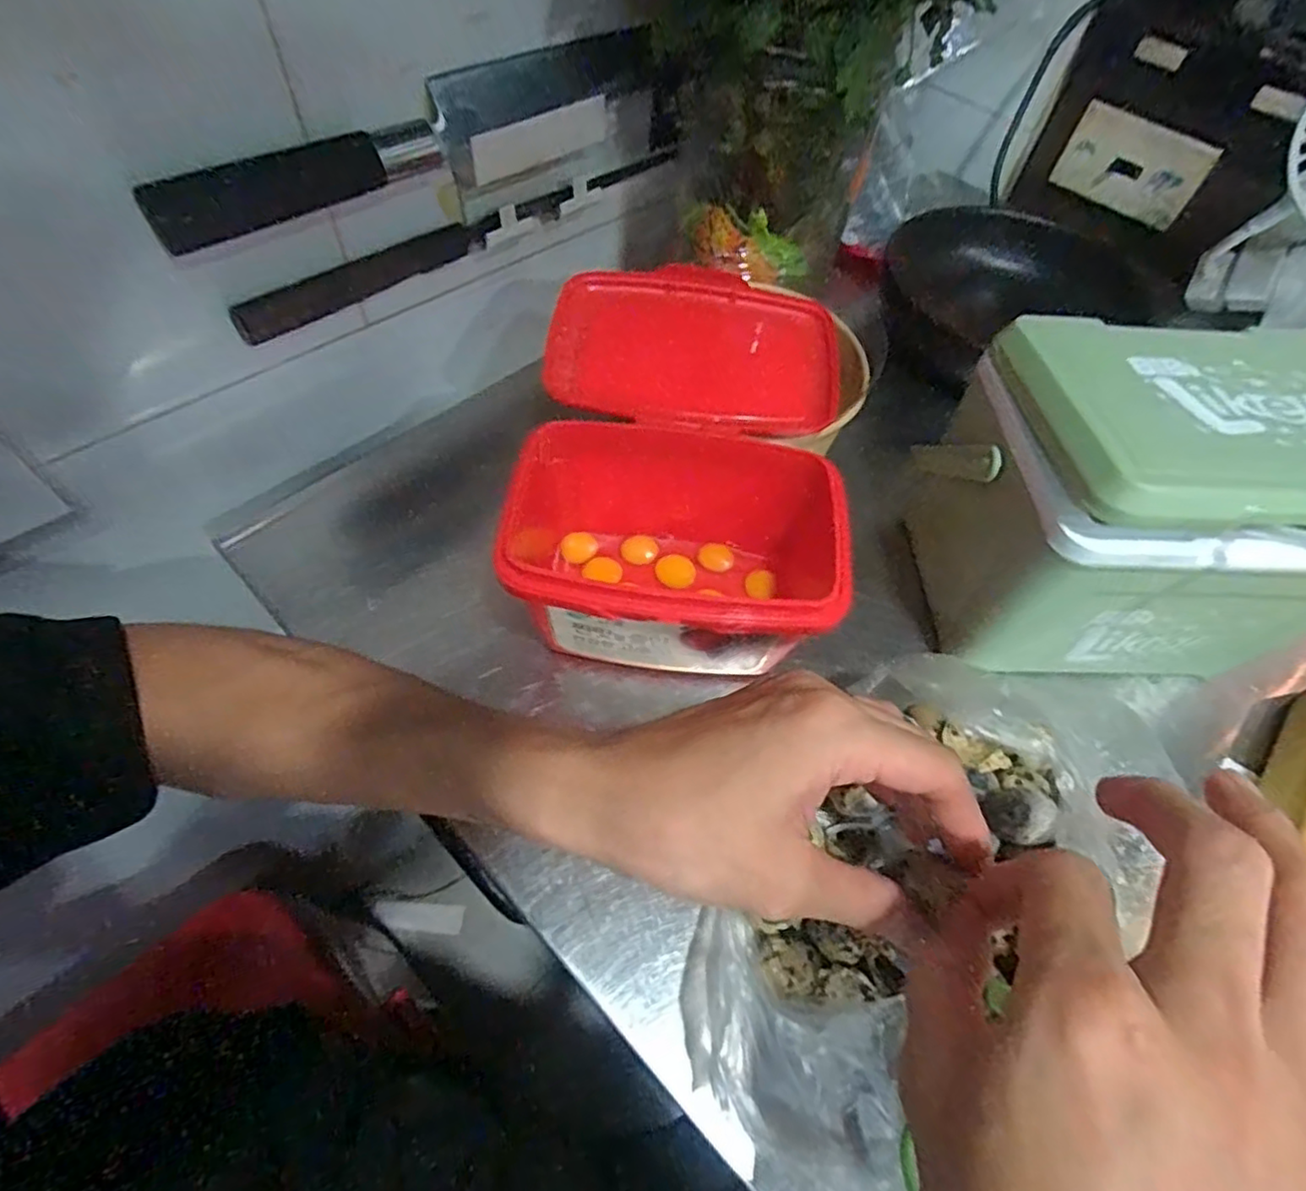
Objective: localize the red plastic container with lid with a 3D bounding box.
[{"bbox_3d":[0.014,-0.073,0.366,0.151,0.082,0.227,6,58,-1],"label":"red plastic container with lid"}]

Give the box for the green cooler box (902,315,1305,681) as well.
[{"bbox_3d":[0.239,-0.047,0.332,0.183,0.139,0.127,2,58,-4],"label":"green cooler box"}]

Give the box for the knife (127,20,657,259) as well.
[{"bbox_3d":[-0.111,-0.251,0.350,0.024,0.042,0.301,41,64,19],"label":"knife"}]

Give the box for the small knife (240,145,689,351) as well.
[{"bbox_3d":[-0.100,-0.227,0.409,0.316,0.026,0.019,-37,67,-24],"label":"small knife"}]

